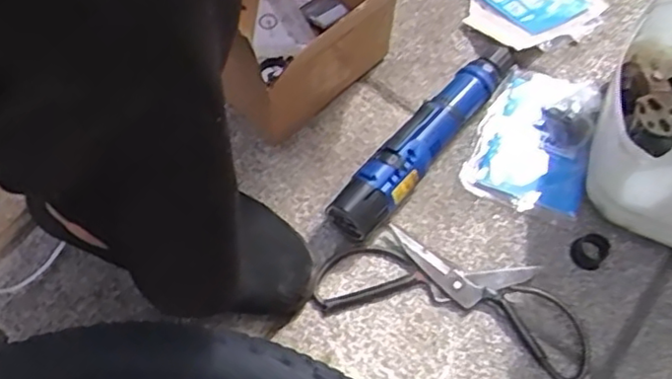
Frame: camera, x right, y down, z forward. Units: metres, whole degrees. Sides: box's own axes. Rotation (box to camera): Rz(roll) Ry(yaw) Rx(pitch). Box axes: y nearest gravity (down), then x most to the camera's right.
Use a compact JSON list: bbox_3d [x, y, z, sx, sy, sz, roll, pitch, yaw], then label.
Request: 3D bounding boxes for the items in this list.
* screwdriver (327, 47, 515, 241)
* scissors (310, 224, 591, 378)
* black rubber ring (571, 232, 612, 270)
[{"bbox_3d":[0.094,-0.063,0.663,0.050,0.042,0.271,35,67,17],"label":"screwdriver"},{"bbox_3d":[0.109,0.097,0.603,0.246,0.020,0.095,17,64,7],"label":"scissors"},{"bbox_3d":[0.241,0.056,0.627,0.031,0.015,0.036,38,68,17],"label":"black rubber ring"}]

